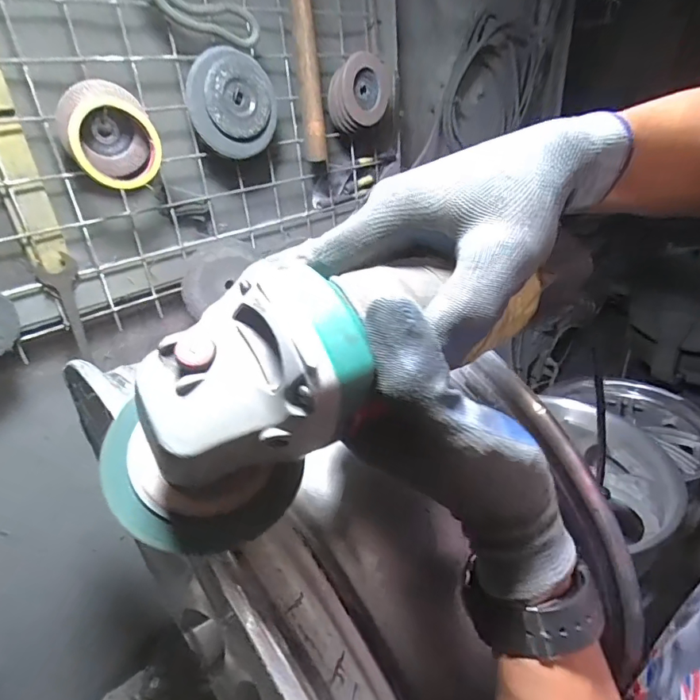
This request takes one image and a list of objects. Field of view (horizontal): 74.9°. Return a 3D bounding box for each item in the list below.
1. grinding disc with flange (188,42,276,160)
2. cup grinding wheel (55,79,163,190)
[{"bbox_3d":[-0.149,-0.319,0.596,0.119,0.121,0.020,-9,25,-37],"label":"grinding disc with flange"},{"bbox_3d":[-0.270,-0.241,0.518,0.096,0.100,0.044,-29,36,-36],"label":"cup grinding wheel"}]

